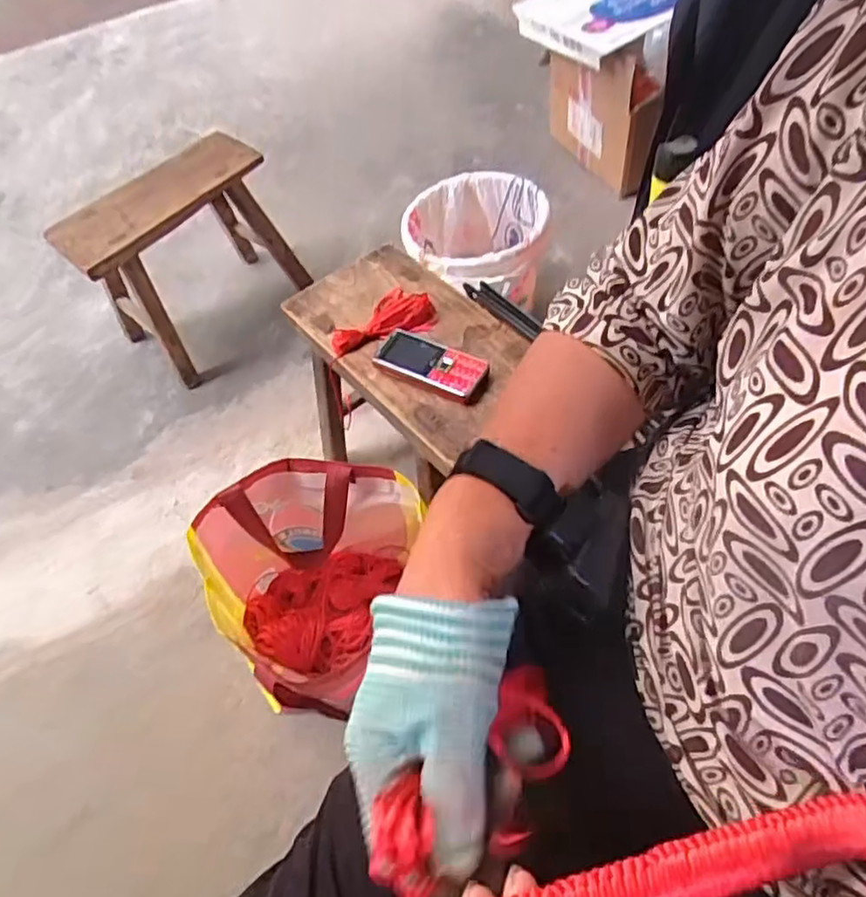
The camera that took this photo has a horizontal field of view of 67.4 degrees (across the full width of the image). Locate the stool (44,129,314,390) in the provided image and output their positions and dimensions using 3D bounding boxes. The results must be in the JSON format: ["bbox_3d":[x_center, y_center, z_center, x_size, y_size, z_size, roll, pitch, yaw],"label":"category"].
[{"bbox_3d":[-0.443,-0.340,1.155,0.204,0.286,0.320,34,67,25],"label":"stool"}]

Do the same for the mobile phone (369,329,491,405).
[{"bbox_3d":[-0.003,-0.095,0.716,0.124,0.020,0.056,25,64,21],"label":"mobile phone"}]

